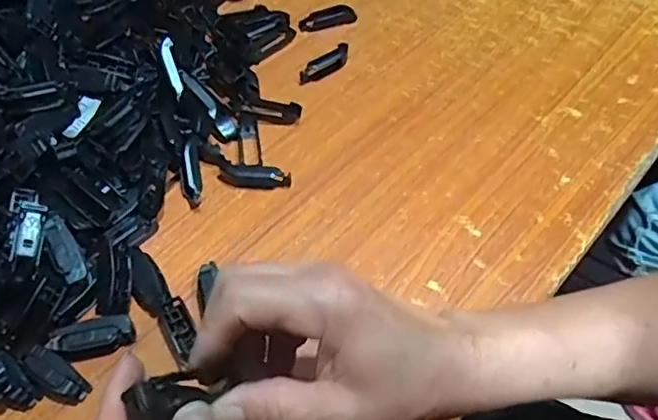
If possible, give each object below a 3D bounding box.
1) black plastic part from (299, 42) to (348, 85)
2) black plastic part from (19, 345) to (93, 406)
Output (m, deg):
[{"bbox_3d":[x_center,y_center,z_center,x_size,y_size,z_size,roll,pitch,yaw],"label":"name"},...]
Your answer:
[{"bbox_3d":[-0.002,-0.132,0.512,0.055,0.014,0.014,-36,63,-24],"label":"black plastic part"},{"bbox_3d":[-0.166,0.100,0.345,0.044,0.016,0.020,35,60,7],"label":"black plastic part"}]

